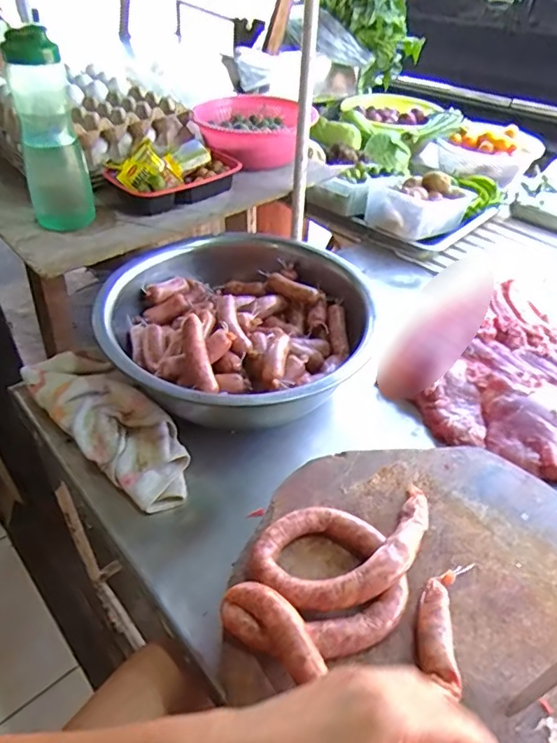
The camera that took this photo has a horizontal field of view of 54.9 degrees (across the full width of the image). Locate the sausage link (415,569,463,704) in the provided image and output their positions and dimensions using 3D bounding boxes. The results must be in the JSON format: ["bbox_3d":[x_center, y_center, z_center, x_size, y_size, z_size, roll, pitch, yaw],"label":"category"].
[{"bbox_3d":[0.129,0.207,0.437,0.031,0.023,0.098,9,43,8],"label":"sausage link"}]

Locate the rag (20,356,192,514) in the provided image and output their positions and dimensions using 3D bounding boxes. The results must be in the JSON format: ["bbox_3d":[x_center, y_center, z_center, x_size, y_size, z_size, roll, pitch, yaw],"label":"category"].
[{"bbox_3d":[-0.217,0.060,0.695,0.112,0.056,0.293,-34,55,-30],"label":"rag"}]

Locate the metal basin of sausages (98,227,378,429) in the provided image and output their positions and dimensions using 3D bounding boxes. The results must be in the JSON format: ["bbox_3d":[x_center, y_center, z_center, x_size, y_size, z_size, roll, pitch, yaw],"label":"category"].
[{"bbox_3d":[-0.057,-0.081,0.758,0.364,0.115,0.379,10,46,9],"label":"metal basin of sausages"}]

